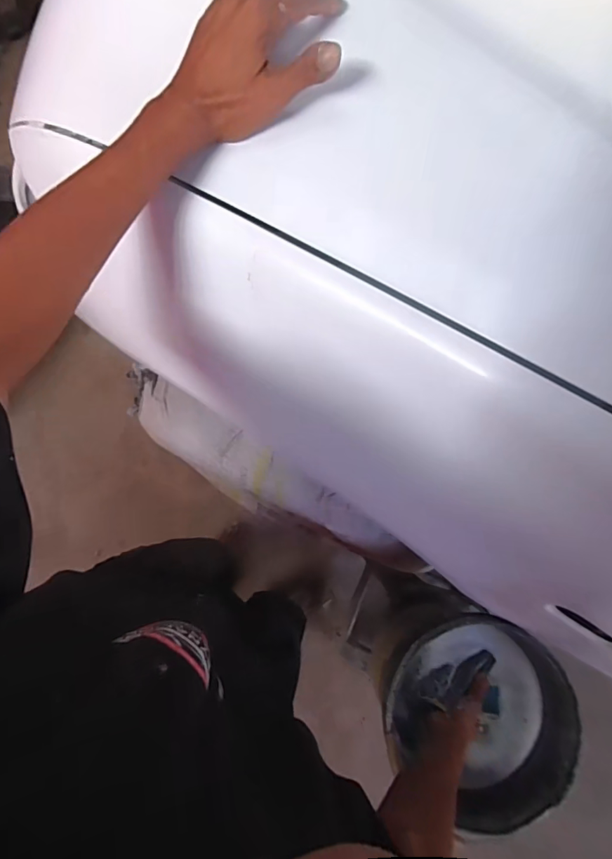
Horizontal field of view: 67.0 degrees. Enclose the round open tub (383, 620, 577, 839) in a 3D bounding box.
[{"bbox_3d":[0.288,0.464,0.777,0.287,0.125,0.270,0,78,-1],"label":"round open tub"}]

